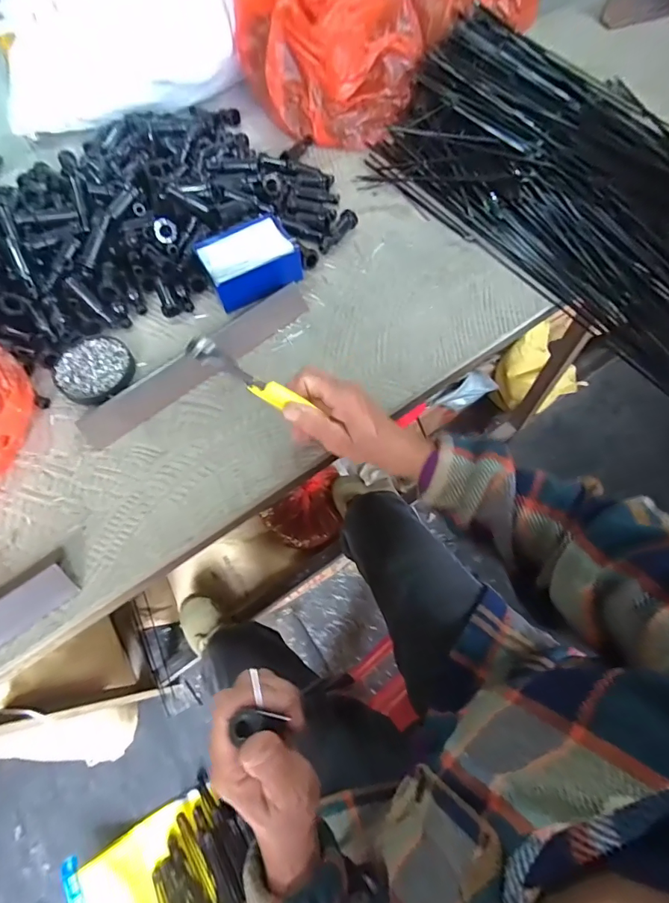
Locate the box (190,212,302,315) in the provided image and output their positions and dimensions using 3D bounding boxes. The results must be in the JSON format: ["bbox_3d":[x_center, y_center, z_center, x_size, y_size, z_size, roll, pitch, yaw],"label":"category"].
[{"bbox_3d":[-0.102,-0.229,0.524,0.110,0.040,0.092,-28,66,-10],"label":"box"}]

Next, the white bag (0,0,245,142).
[{"bbox_3d":[-0.308,-0.603,0.621,0.383,0.172,0.123,-27,68,-9],"label":"white bag"}]

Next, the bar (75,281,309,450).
[{"bbox_3d":[-0.145,-0.101,0.476,0.280,0.021,0.035,-38,70,-13],"label":"bar"}]

